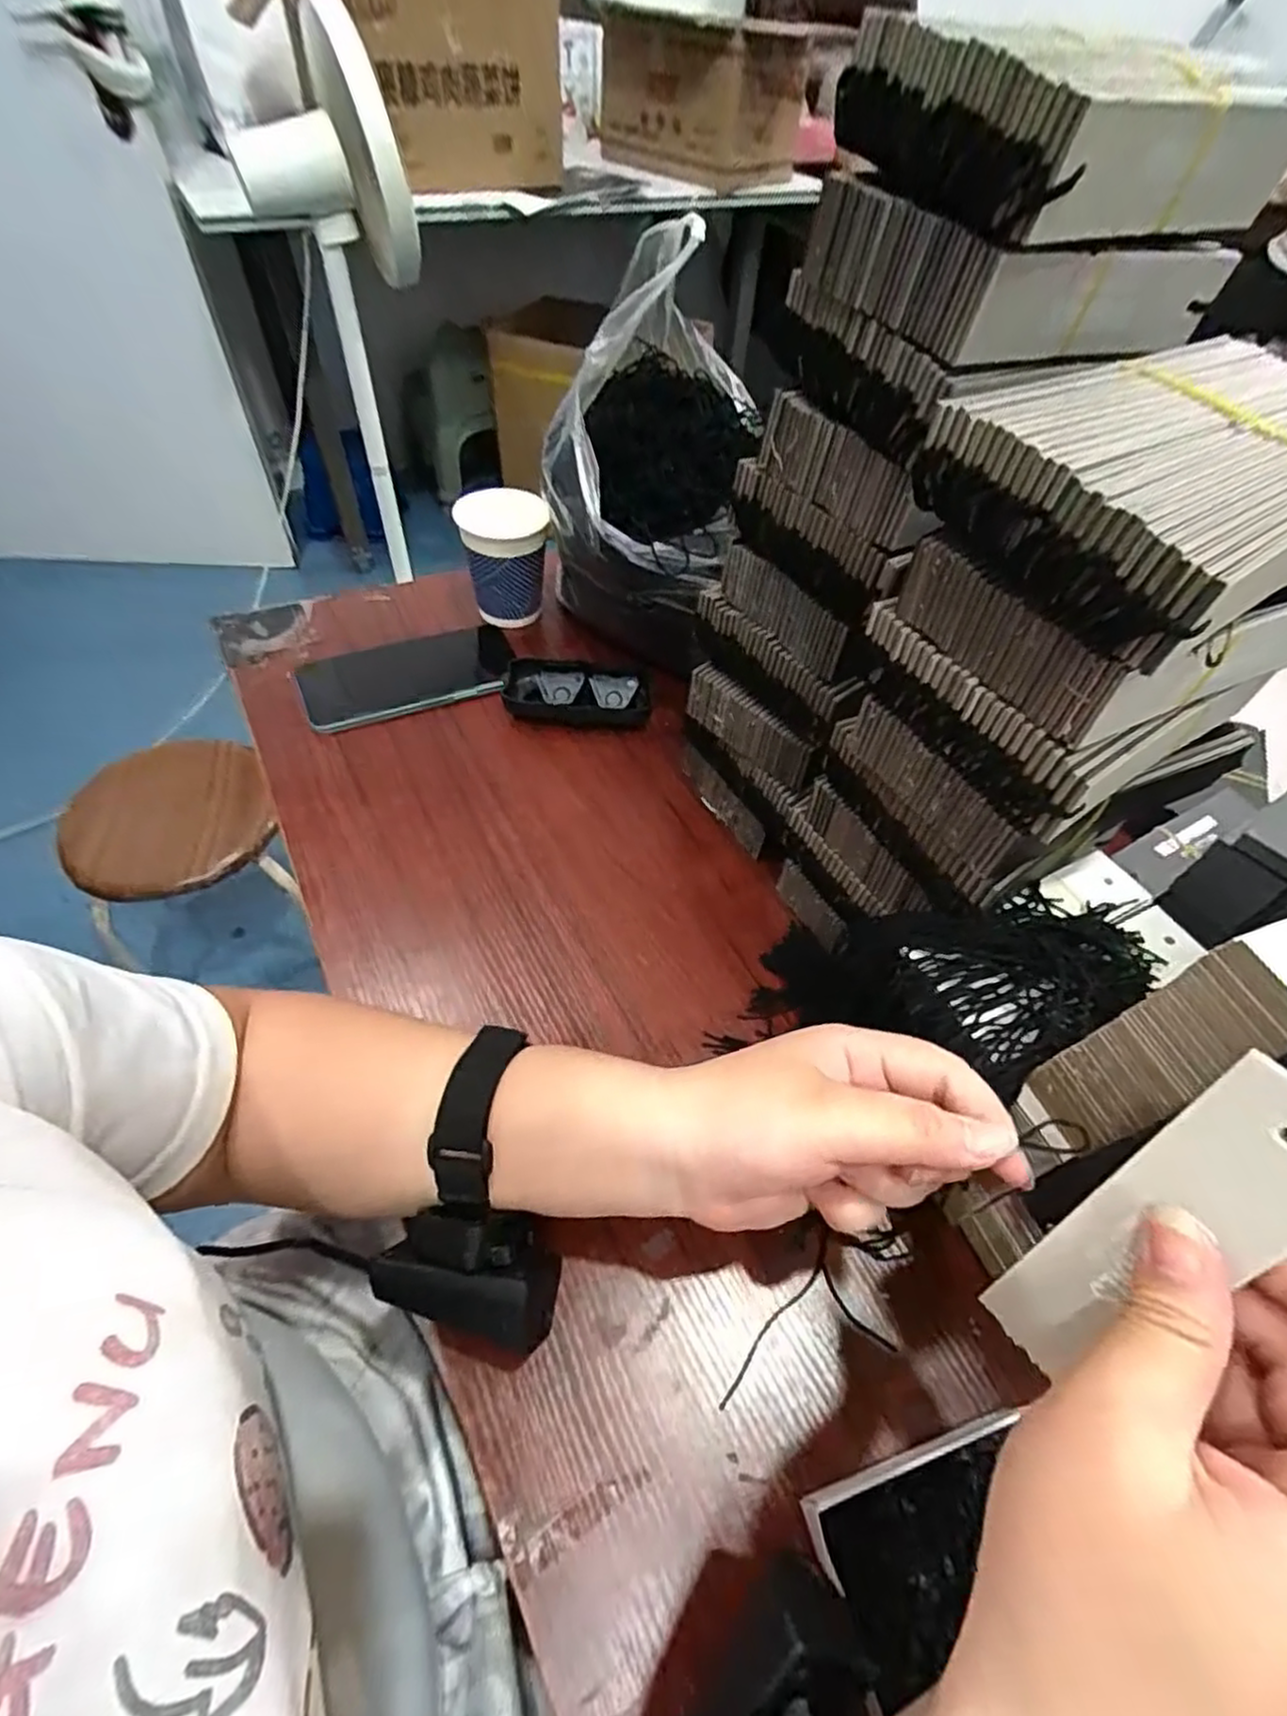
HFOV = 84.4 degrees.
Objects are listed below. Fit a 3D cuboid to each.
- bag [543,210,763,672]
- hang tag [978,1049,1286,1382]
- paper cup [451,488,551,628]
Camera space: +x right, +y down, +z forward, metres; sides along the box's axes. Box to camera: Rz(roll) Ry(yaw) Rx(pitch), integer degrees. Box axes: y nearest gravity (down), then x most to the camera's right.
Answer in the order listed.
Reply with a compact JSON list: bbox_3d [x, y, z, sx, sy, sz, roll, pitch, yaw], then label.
[{"bbox_3d":[-0.003,-0.273,0.516,0.126,0.229,0.199,4,53,-2],"label":"bag"},{"bbox_3d":[0.130,0.100,0.182,0.007,0.121,0.031,-13,44,-34],"label":"hang tag"},{"bbox_3d":[-0.112,-0.239,0.573,0.066,0.091,0.064,3,54,-4],"label":"paper cup"}]

